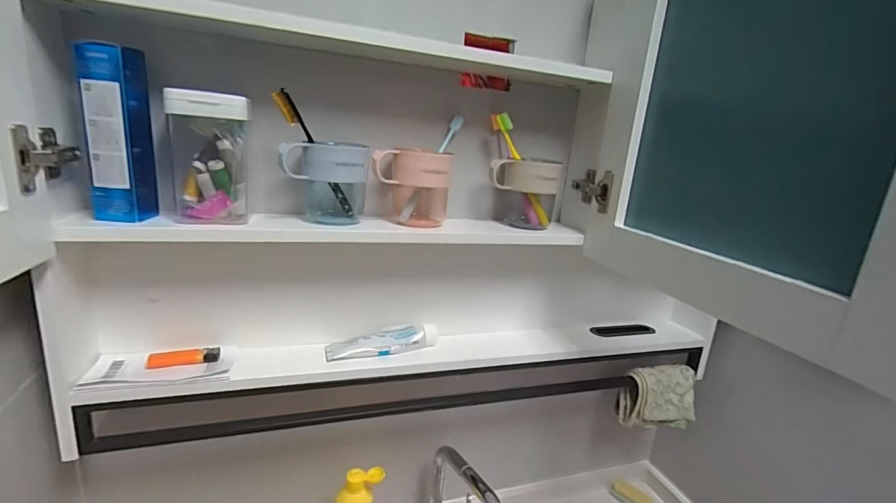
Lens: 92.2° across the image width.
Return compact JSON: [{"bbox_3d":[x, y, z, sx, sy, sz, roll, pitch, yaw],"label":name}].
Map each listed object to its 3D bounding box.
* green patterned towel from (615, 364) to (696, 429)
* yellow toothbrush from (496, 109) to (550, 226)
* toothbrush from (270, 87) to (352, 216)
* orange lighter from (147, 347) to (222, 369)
[{"bbox_3d":[0.388,0.268,0.794,0.132,0.101,0.055,5,15,-5],"label":"green patterned towel"},{"bbox_3d":[0.115,-0.119,0.642,0.017,0.179,0.021,-24,14,7],"label":"yellow toothbrush"},{"bbox_3d":[-0.166,-0.116,0.549,0.011,0.187,0.021,16,54,34],"label":"toothbrush"},{"bbox_3d":[-0.346,0.139,0.567,0.080,0.014,0.023,-2,17,-25],"label":"orange lighter"}]

